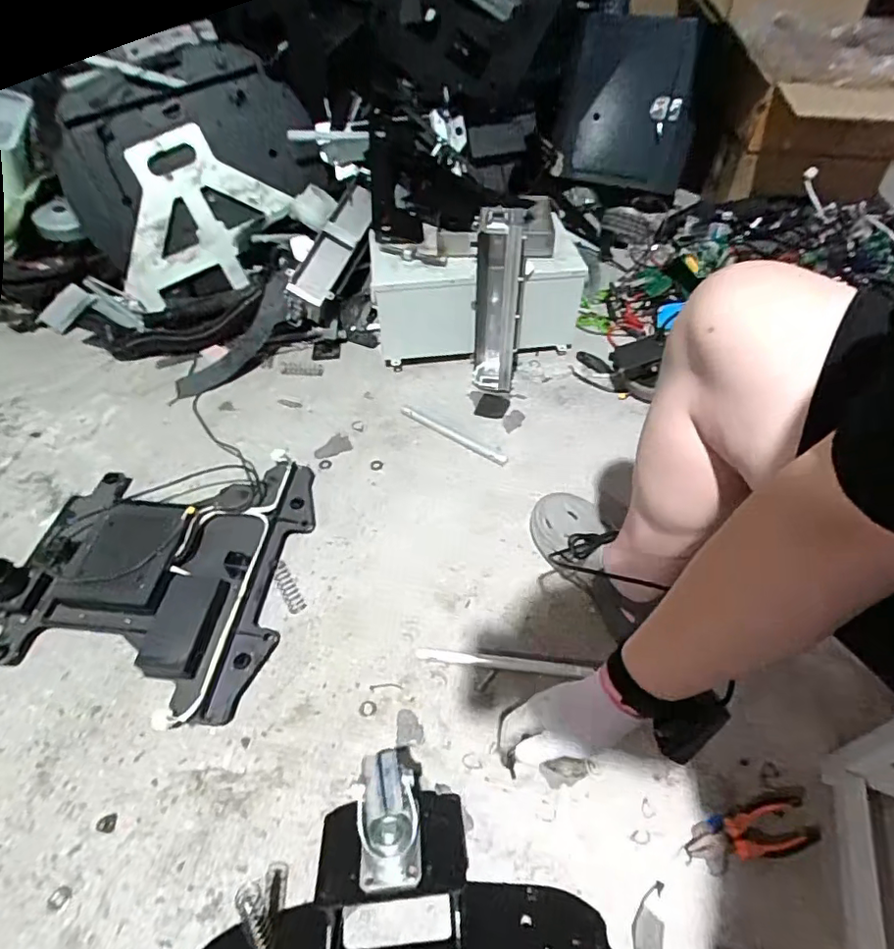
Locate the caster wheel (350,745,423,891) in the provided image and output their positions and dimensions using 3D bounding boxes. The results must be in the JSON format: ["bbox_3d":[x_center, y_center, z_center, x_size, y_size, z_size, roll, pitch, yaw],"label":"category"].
[{"bbox_3d":[-0.065,0.375,0.608,0.068,0.058,0.125,-1,51,-1],"label":"caster wheel"}]

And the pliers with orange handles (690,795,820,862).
[{"bbox_3d":[0.367,0.431,0.667,0.155,0.027,0.056,-10,52,-9],"label":"pliers with orange handles"}]

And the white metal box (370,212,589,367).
[{"bbox_3d":[0.070,-0.371,1.212,0.446,0.236,0.181,-10,48,-8],"label":"white metal box"}]

